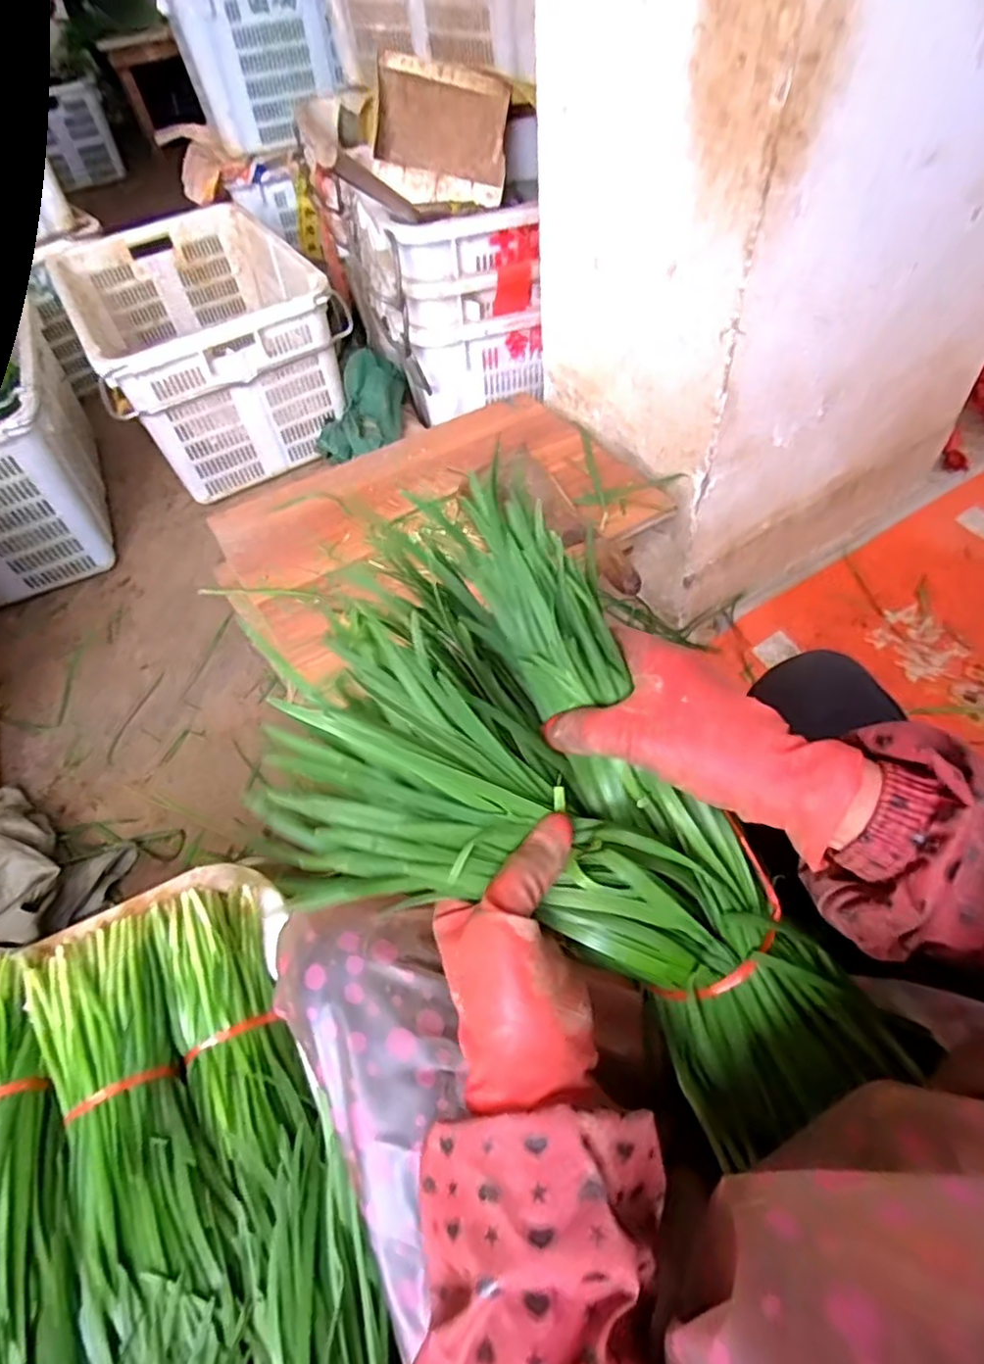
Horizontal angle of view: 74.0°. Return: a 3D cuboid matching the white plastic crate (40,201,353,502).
[{"bbox_3d":[-0.618,-0.739,1.457,0.471,0.317,0.662,-27,55,-14],"label":"white plastic crate"}]

